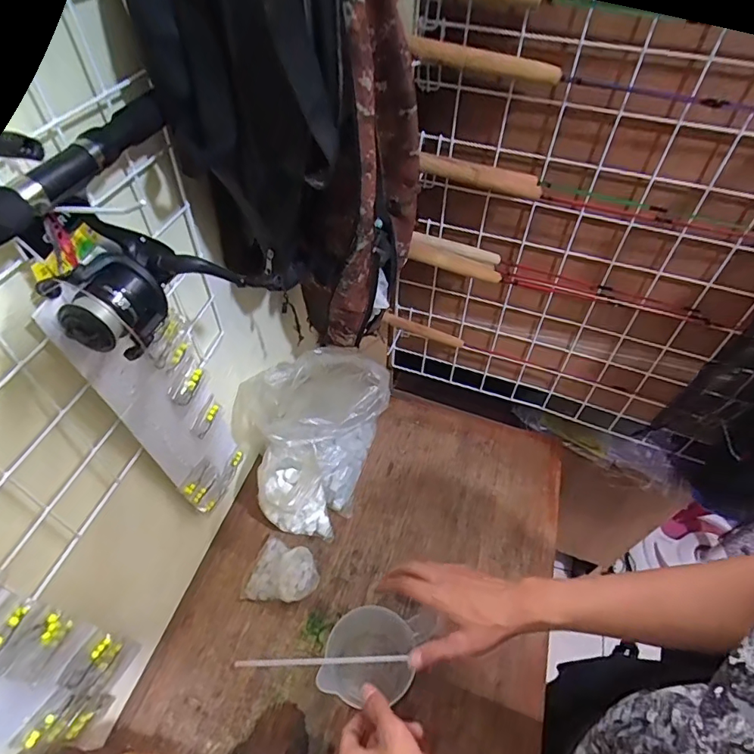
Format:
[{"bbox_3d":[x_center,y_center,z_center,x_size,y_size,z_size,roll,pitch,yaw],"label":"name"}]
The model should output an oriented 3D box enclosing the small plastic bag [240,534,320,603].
[{"bbox_3d":[-0.132,0.281,0.690,0.096,0.032,0.084,11,51,8],"label":"small plastic bag"}]

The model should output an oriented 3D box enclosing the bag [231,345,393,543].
[{"bbox_3d":[-0.108,0.077,0.725,0.206,0.207,0.242,25,54,18],"label":"bag"}]

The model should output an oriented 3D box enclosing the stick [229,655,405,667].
[{"bbox_3d":[-0.062,0.322,0.545,0.192,0.013,0.007,-1,51,-1],"label":"stick"}]

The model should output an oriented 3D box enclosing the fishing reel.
[{"bbox_3d":[-0.162,-0.086,0.355,0.156,0.095,0.086,-30,57,-23],"label":"fishing reel"}]

